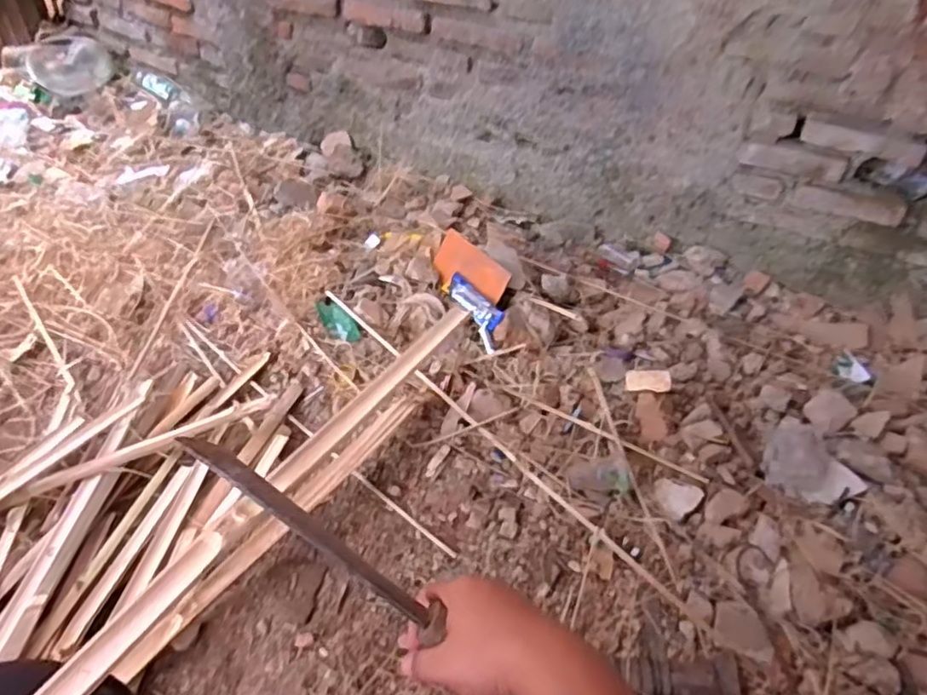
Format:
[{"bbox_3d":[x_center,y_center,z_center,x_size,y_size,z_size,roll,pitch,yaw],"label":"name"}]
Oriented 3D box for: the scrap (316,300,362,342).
[{"bbox_3d":[-0.239,-0.049,1.213,0.058,0.020,0.110,-28,55,-28],"label":"scrap"}]

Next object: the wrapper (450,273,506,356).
[{"bbox_3d":[0.028,-0.074,1.231,0.056,0.033,0.190,-17,46,-24],"label":"wrapper"}]

